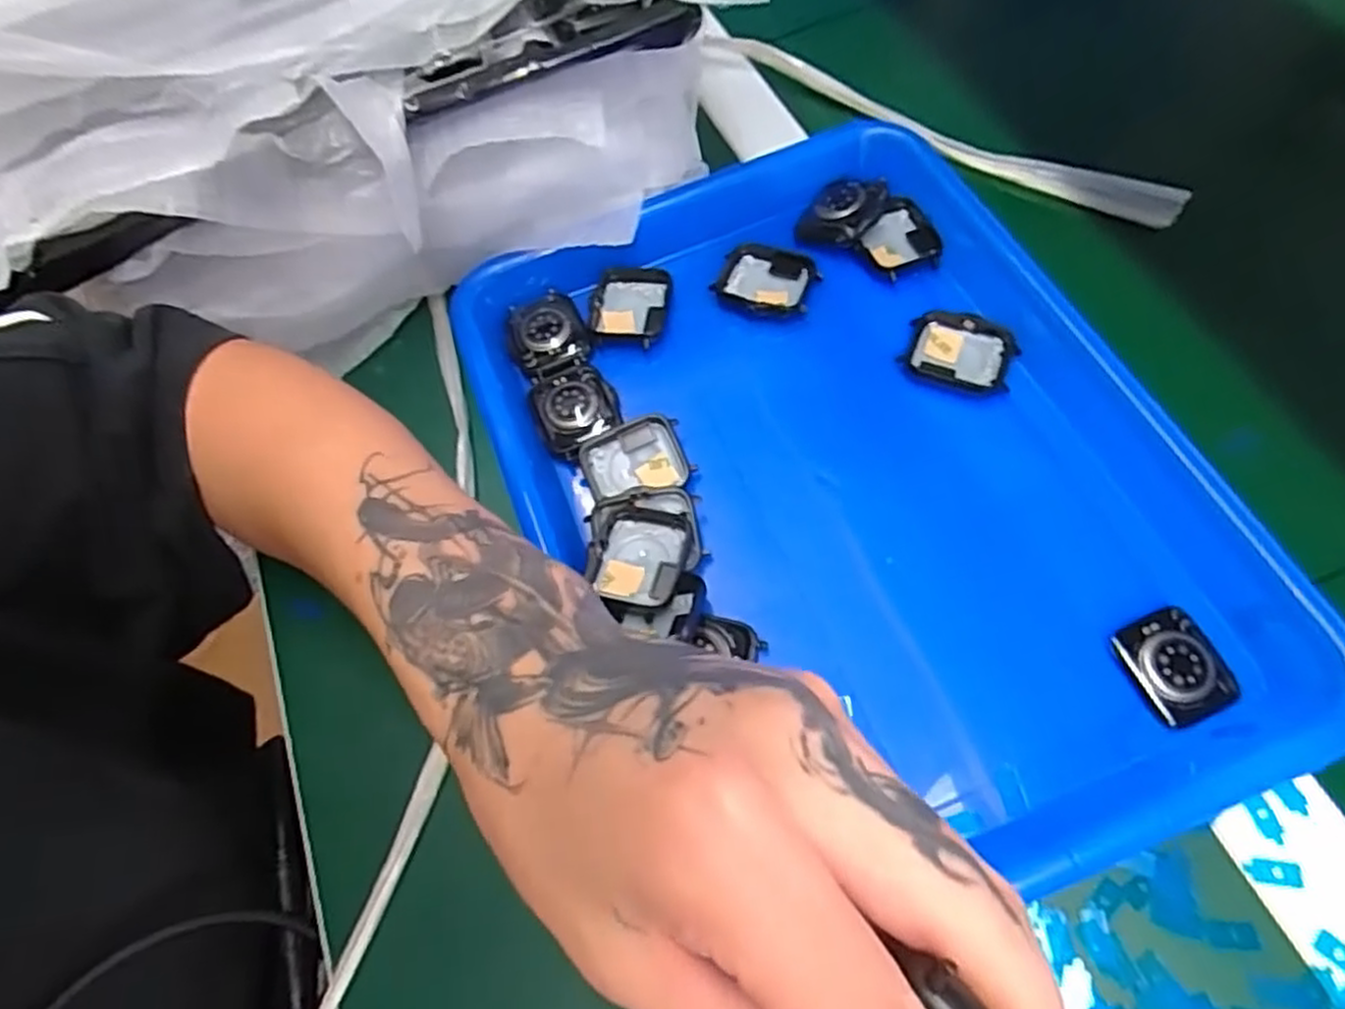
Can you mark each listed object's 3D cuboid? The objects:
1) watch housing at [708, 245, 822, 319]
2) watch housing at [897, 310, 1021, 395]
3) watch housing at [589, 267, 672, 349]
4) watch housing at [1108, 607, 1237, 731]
[{"bbox_3d":[0.045,-0.107,0.365,0.047,0.015,0.035,13,66,13],"label":"watch housing"},{"bbox_3d":[0.129,-0.068,0.338,0.045,0.013,0.037,16,67,14],"label":"watch housing"},{"bbox_3d":[-0.021,-0.097,0.366,0.037,0.008,0.042,4,65,9],"label":"watch housing"},{"bbox_3d":[0.183,0.059,0.273,0.030,0.010,0.038,-27,67,7],"label":"watch housing"}]

